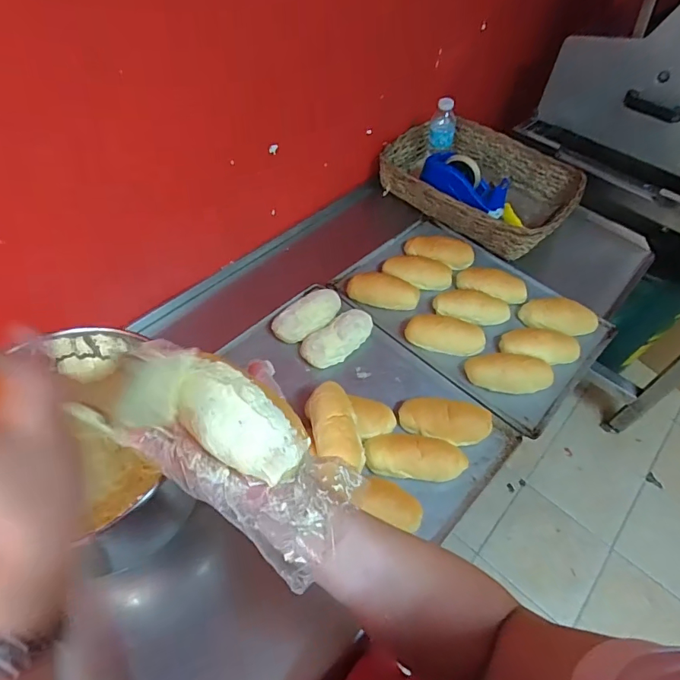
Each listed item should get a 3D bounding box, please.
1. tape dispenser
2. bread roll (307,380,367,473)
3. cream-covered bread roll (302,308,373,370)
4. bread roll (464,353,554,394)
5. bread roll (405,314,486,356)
[{"bbox_3d":[0.260,-0.334,0.979,0.187,0.073,0.083,36,58,21],"label":"tape dispenser"},{"bbox_3d":[-0.005,0.123,0.649,0.067,0.049,0.132,-14,55,-16],"label":"bread roll"},{"bbox_3d":[-0.003,-0.005,0.790,0.071,0.040,0.129,39,59,23],"label":"cream-covered bread roll"},{"bbox_3d":[0.280,0.056,0.757,0.137,0.036,0.065,9,52,2],"label":"bread roll"},{"bbox_3d":[0.184,-0.010,0.807,0.134,0.036,0.056,14,52,5],"label":"bread roll"}]

